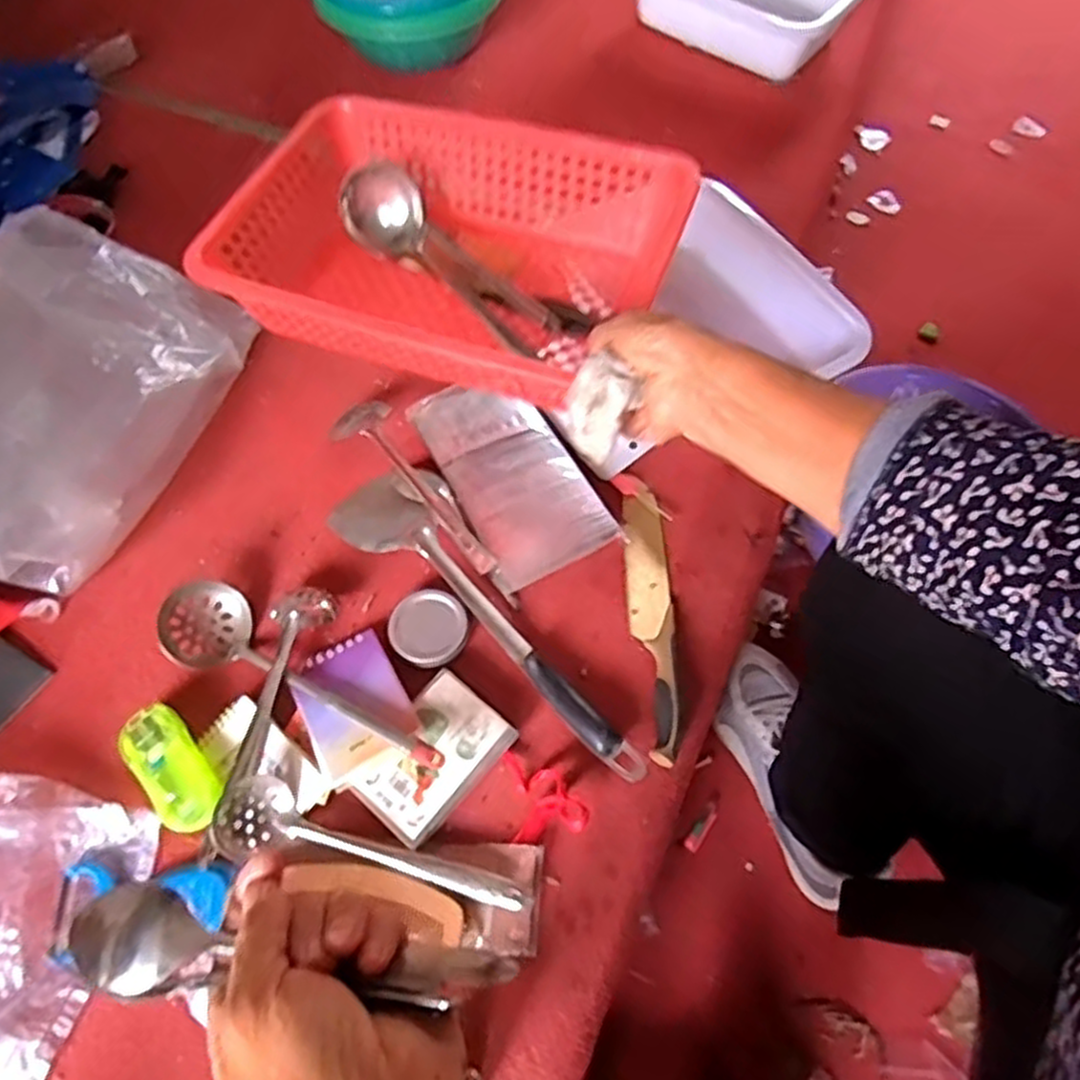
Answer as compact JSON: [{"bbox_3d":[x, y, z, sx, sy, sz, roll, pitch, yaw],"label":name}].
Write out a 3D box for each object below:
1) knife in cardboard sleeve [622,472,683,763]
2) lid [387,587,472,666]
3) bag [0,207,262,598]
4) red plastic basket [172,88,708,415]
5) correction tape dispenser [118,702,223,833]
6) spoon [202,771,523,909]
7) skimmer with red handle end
[{"bbox_3d":[0.093,0.059,0.635,0.037,0.022,0.247,-1,61,-1],"label":"knife in cardboard sleeve"},{"bbox_3d":[-0.088,0.070,0.612,0.059,0.020,0.061,0,61,0],"label":"lid"},{"bbox_3d":[-0.436,-0.125,0.669,0.242,0.110,0.346,10,61,5],"label":"bag"},{"bbox_3d":[-0.079,-0.216,0.587,0.300,0.090,0.231,19,63,10],"label":"red plastic basket"},{"bbox_3d":[-0.268,0.162,0.551,0.044,0.017,0.098,-36,67,-18],"label":"correction tape dispenser"},{"bbox_3d":[-0.115,0.210,0.521,0.214,0.028,0.051,12,62,6],"label":"spoon"},{"bbox_3d":[-0.187,0.113,0.565,0.248,0.031,0.066,34,66,17],"label":"skimmer with red handle end"}]

